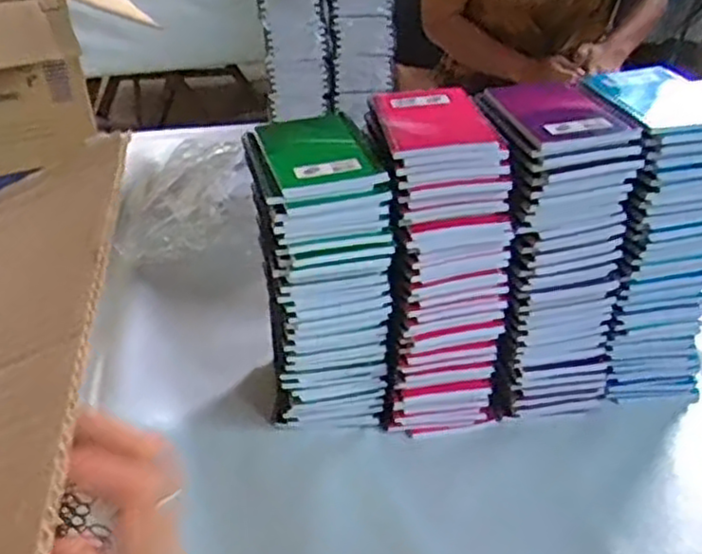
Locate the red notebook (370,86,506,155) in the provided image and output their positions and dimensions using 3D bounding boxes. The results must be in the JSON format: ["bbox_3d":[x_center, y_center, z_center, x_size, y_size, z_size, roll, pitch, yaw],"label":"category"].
[{"bbox_3d":[0.066,-0.135,0.607,0.084,0.009,0.145,-7,32,-5],"label":"red notebook"}]

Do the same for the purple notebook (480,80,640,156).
[{"bbox_3d":[0.167,-0.138,0.601,0.097,0.016,0.122,-8,35,-4],"label":"purple notebook"}]

